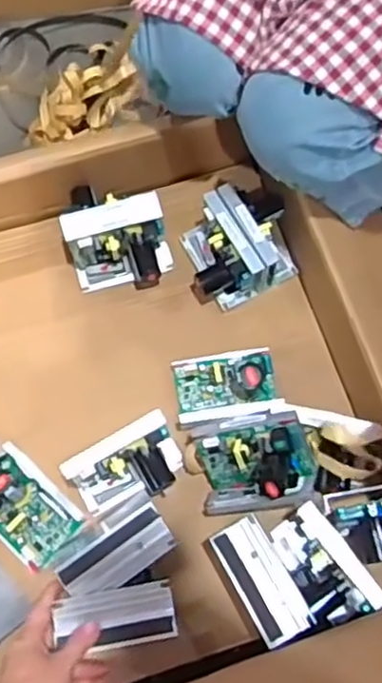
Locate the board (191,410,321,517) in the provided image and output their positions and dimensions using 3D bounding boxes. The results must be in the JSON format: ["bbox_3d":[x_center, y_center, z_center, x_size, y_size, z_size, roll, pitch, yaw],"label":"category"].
[{"bbox_3d":[0.051,0.123,0.698,0.134,0.058,0.094,-16,83,21],"label":"board"}]

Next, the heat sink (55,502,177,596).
[{"bbox_3d":[-0.071,0.207,0.668,0.110,0.018,0.048,-32,74,-9],"label":"heat sink"}]

